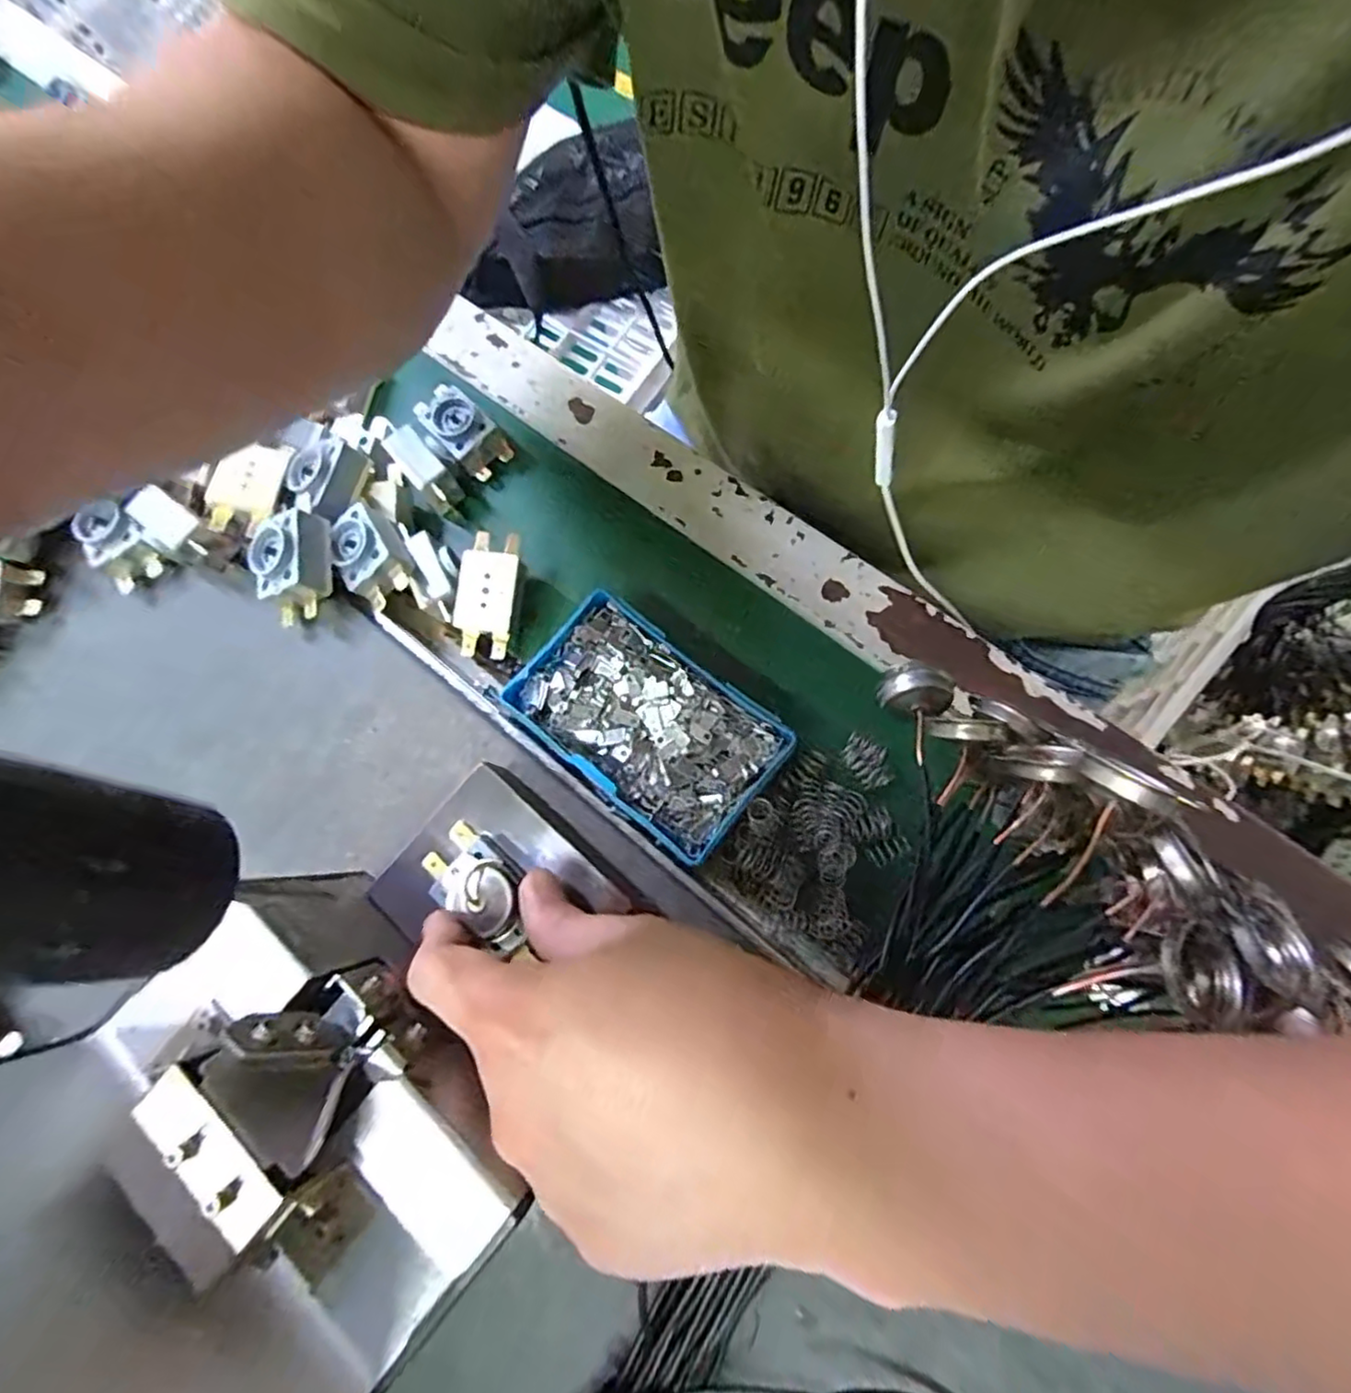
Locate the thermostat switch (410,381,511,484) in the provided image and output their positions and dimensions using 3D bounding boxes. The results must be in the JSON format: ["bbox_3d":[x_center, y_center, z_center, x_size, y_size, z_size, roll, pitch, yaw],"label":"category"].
[{"bbox_3d":[-0.108,-0.135,0.339,0.045,0.017,0.026,40,84,14],"label":"thermostat switch"}]

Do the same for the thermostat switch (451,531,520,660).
[{"bbox_3d":[-0.089,-0.049,0.316,0.028,0.019,0.057,7,77,8],"label":"thermostat switch"}]

